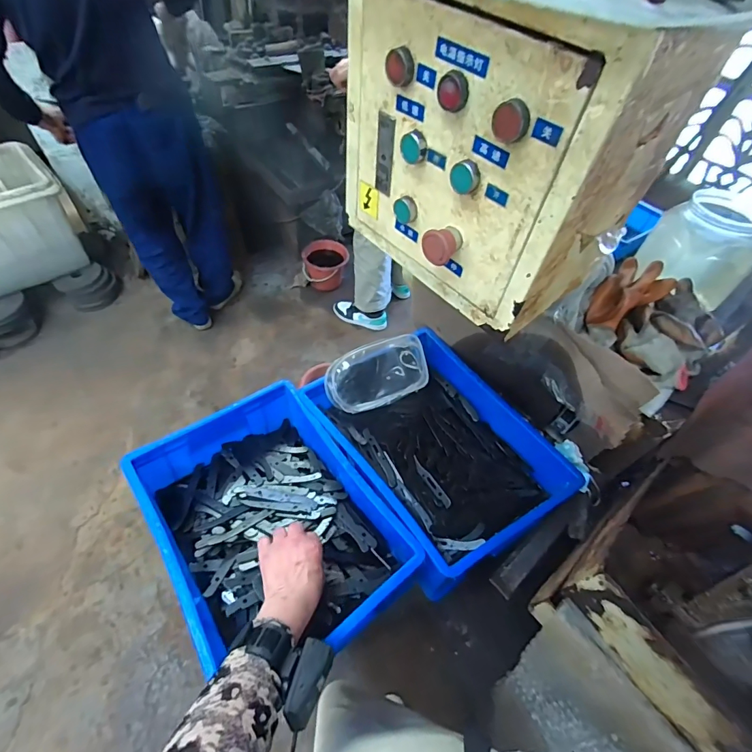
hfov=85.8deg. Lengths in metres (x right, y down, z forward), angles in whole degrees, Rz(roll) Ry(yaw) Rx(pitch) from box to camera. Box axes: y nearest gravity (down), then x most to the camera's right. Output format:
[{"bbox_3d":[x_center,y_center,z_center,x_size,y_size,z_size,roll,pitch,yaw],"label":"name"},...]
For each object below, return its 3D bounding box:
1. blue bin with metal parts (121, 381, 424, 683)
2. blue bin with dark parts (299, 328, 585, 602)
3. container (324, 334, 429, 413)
[{"bbox_3d":[-0.164,0.221,0.641,0.293,0.120,0.402,-29,60,-23],"label":"blue bin with metal parts"},{"bbox_3d":[0.108,0.114,0.728,0.313,0.112,0.411,-28,60,-23],"label":"blue bin with dark parts"},{"bbox_3d":[0.002,-0.004,0.771,0.199,0.120,0.050,-25,15,-23],"label":"container"}]

